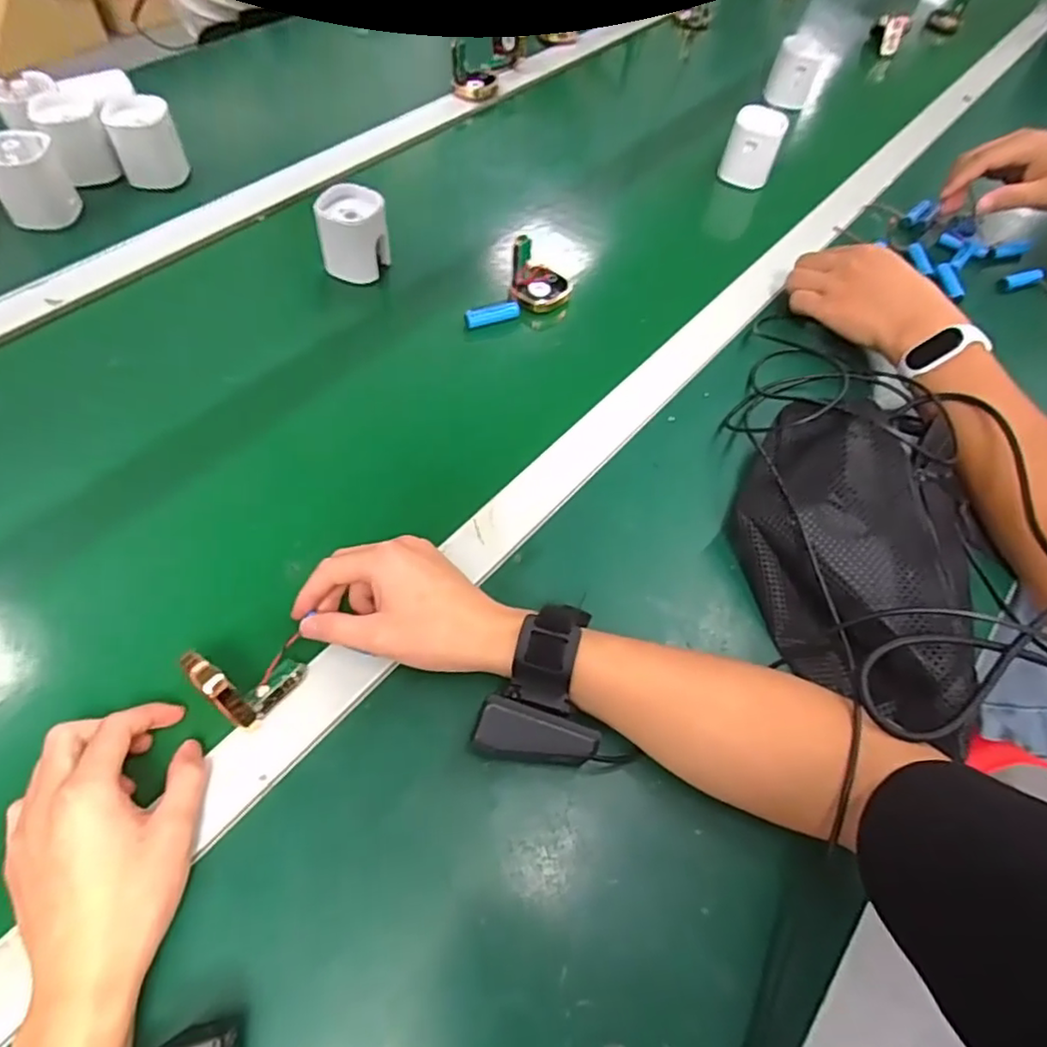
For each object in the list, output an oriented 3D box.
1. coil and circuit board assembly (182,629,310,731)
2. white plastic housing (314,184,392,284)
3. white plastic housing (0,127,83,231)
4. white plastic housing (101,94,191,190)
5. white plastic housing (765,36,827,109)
[{"bbox_3d":[-0.161,0.082,0.375,0.050,0.047,0.055,33,60,16],"label":"coil and circuit board assembly"},{"bbox_3d":[-0.157,-0.268,0.598,0.062,0.065,0.060,-5,57,-8],"label":"white plastic housing"},{"bbox_3d":[-0.462,-0.320,0.602,0.063,0.068,0.048,-30,65,-22],"label":"white plastic housing"},{"bbox_3d":[-0.378,-0.381,0.644,0.061,0.068,0.048,-23,62,-19],"label":"white plastic housing"},{"bbox_3d":[0.364,-0.604,0.860,0.061,0.076,0.058,21,58,7],"label":"white plastic housing"}]

